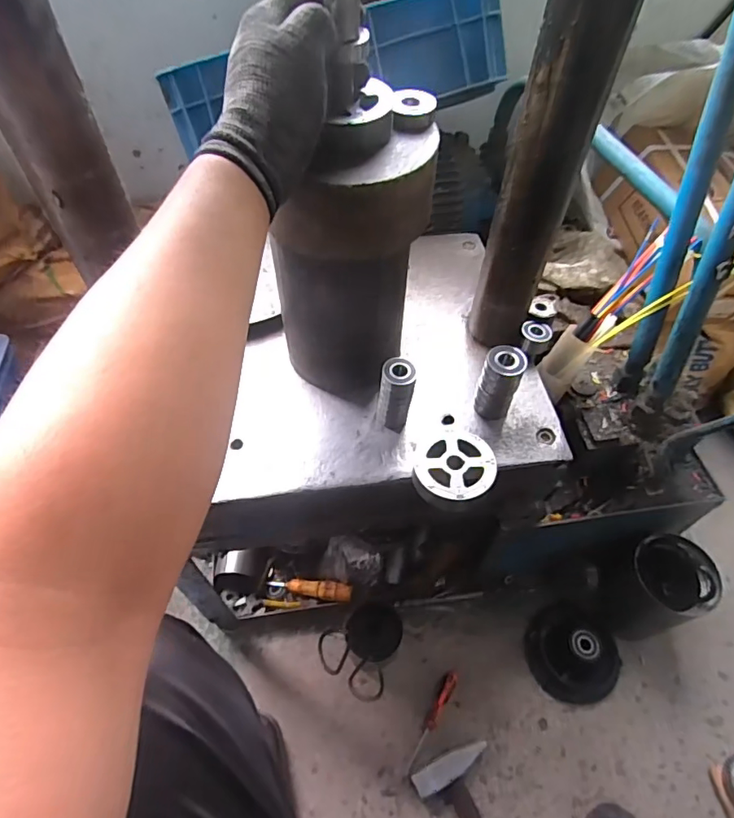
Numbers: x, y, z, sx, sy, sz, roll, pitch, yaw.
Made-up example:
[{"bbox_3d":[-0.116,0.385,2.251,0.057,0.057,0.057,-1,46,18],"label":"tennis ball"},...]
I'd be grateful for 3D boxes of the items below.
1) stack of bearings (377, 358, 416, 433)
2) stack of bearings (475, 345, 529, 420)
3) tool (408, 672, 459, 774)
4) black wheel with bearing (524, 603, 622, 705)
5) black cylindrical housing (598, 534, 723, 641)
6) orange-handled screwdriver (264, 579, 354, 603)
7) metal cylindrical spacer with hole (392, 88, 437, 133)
[{"bbox_3d":[0.029,-0.012,0.521,0.033,0.085,0.029,8,55,4],"label":"stack of bearings"},{"bbox_3d":[0.138,-0.027,0.536,0.036,0.078,0.035,28,59,18],"label":"stack of bearings"},{"bbox_3d":[0.100,0.463,0.771,0.018,0.025,0.144,26,58,17],"label":"tool"},{"bbox_3d":[0.328,0.380,0.802,0.137,0.065,0.140,-17,57,-13],"label":"black wheel with bearing"},{"bbox_3d":[0.434,0.276,0.790,0.104,0.178,0.115,-12,56,-10],"label":"black cylindrical housing"},{"bbox_3d":[-0.097,0.297,0.850,0.153,0.025,0.027,0,52,21],"label":"orange-handled screwdriver"},{"bbox_3d":[0.038,-0.238,0.409,0.035,0.020,0.033,1,55,-1],"label":"metal cylindrical spacer with hole"}]

